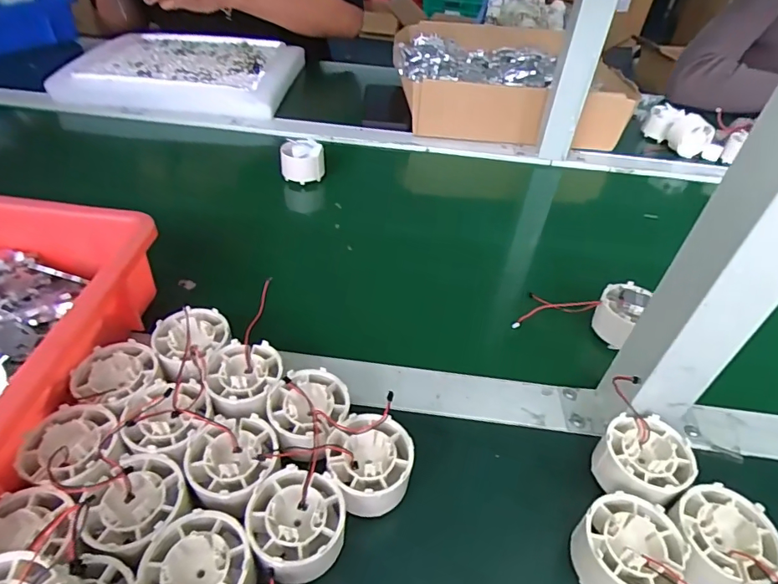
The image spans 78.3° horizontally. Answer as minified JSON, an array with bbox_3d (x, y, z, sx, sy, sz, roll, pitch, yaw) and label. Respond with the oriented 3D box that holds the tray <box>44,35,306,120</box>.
[{"bbox_3d":[-0.318,-0.362,0.768,0.321,0.044,0.282,4,42,-1],"label":"tray"}]

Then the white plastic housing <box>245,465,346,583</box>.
[{"bbox_3d":[-0.051,0.129,0.264,0.048,0.032,0.053,-24,49,-28],"label":"white plastic housing"}]

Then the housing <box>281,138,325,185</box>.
[{"bbox_3d":[-0.105,-0.160,0.583,0.051,0.038,0.042,-1,42,-7],"label":"housing"}]

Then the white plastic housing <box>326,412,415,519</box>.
[{"bbox_3d":[-0.011,0.104,0.291,0.049,0.032,0.054,-15,46,-21],"label":"white plastic housing"}]

